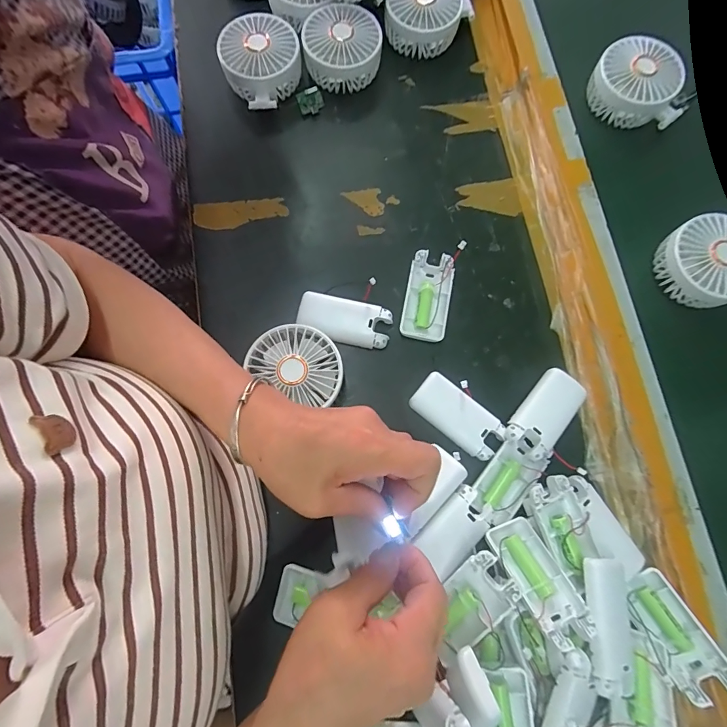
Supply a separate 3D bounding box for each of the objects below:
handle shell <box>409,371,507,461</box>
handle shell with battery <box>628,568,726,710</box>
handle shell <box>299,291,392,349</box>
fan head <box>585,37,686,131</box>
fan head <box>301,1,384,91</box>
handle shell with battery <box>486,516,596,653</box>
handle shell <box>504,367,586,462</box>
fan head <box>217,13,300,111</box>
[{"bbox_3d":[0.091,0.051,0.374,0.092,0.011,0.045,39,81,9],"label":"handle shell"},{"bbox_3d":[0.258,0.228,0.325,0.049,0.023,0.090,-24,66,-5],"label":"handle shell with battery"},{"bbox_3d":[-0.019,-0.043,0.389,0.091,0.013,0.043,12,78,4],"label":"handle shell"},{"bbox_3d":[0.303,-0.303,0.421,0.100,0.043,0.070,41,82,10],"label":"fan head"},{"bbox_3d":[-0.024,-0.355,0.439,0.086,0.047,0.086,0,77,2],"label":"fan head"},{"bbox_3d":[0.142,0.175,0.314,0.042,0.021,0.091,-25,50,-5],"label":"handle shell with battery"},{"bbox_3d":[0.177,0.046,0.370,0.042,0.019,0.093,42,81,8],"label":"handle shell"},{"bbox_3d":[-0.111,-0.332,0.433,0.083,0.047,0.090,0,77,2],"label":"fan head"}]

